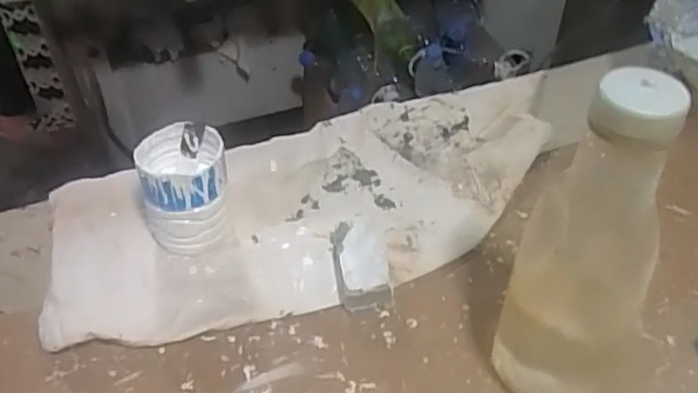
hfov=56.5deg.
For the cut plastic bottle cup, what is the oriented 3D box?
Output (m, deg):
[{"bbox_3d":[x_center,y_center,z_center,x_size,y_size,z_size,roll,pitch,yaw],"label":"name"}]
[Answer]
[{"bbox_3d":[-0.128,-0.006,0.508,0.065,0.082,0.064,0,44,0],"label":"cut plastic bottle cup"}]

